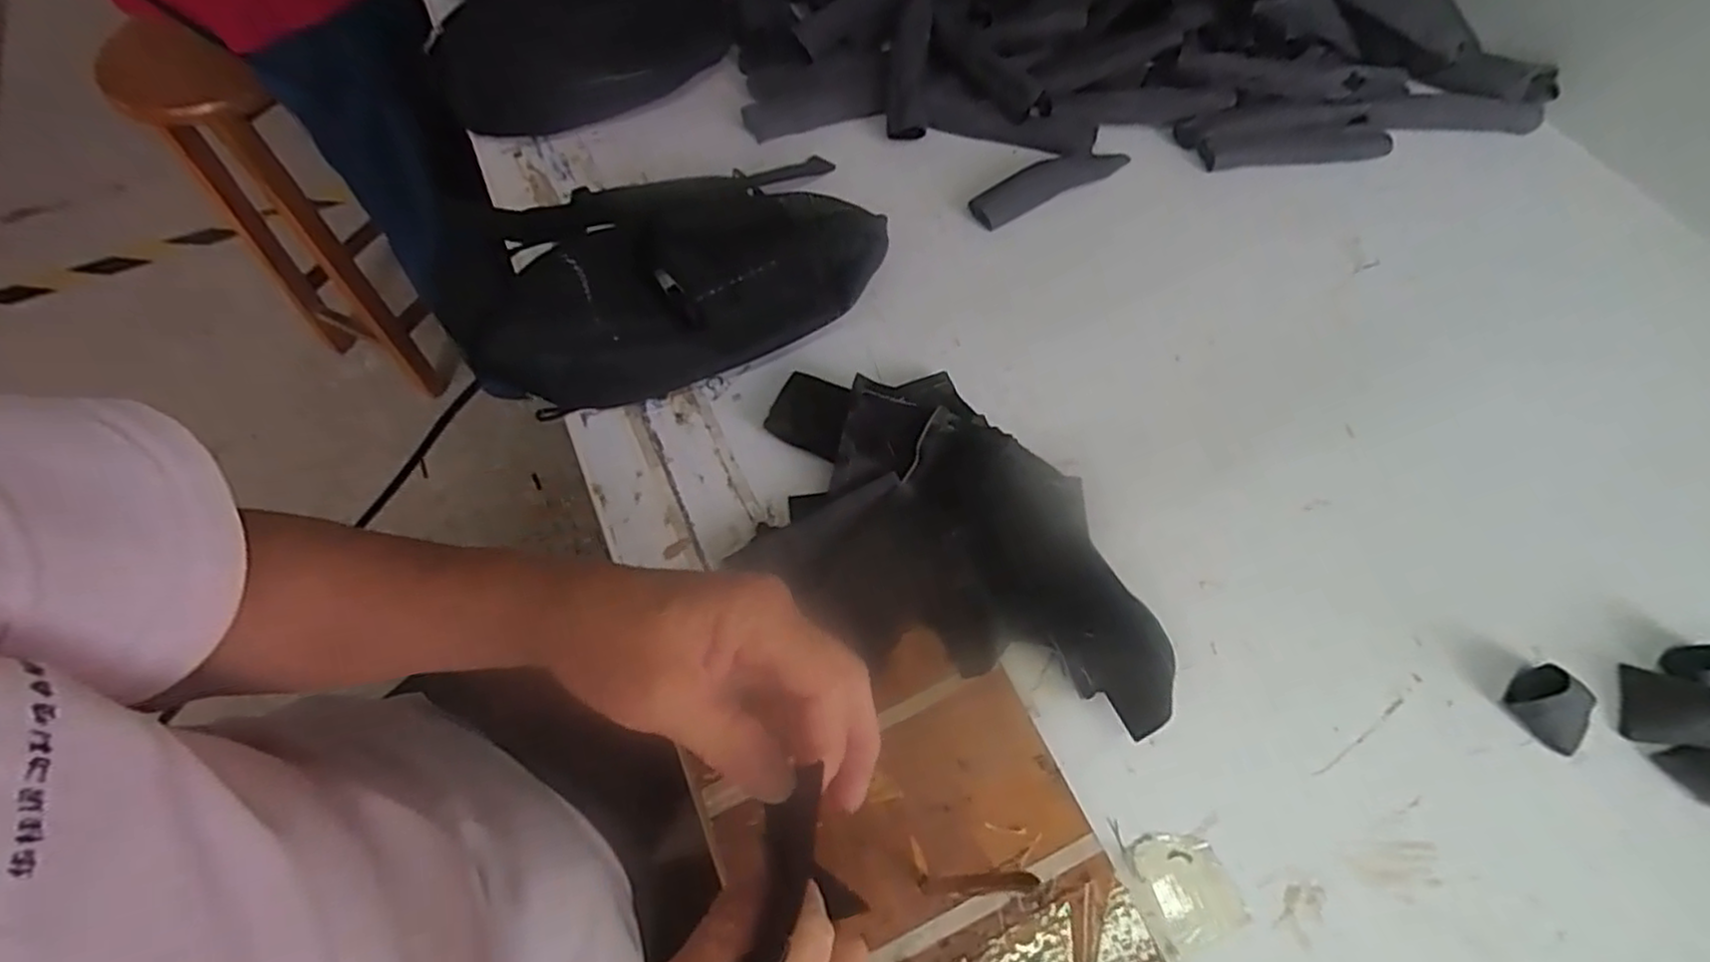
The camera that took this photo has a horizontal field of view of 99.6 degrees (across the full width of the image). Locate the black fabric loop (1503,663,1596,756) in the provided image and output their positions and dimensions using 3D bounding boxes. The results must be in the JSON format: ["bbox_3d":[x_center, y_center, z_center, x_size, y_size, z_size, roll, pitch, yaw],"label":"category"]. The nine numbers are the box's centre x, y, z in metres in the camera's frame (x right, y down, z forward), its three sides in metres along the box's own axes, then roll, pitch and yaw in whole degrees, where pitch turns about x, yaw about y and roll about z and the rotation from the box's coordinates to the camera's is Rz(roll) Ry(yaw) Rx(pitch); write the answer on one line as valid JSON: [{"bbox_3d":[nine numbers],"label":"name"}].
[{"bbox_3d":[0.387,0.124,0.398,0.036,0.026,0.036,38,69,18],"label":"black fabric loop"}]

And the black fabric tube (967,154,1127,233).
[{"bbox_3d":[0.154,-0.237,0.570,0.133,0.014,0.030,-27,65,-12],"label":"black fabric tube"}]

